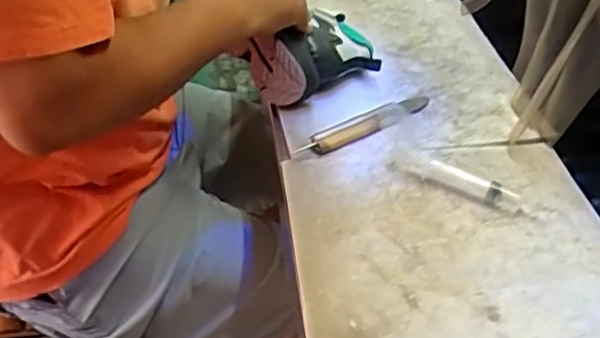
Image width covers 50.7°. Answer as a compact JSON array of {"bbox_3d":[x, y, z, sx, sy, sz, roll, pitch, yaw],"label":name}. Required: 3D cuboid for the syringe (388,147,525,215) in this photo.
[{"bbox_3d":[0.159,0.012,0.640,0.134,0.018,0.024,22,46,23],"label":"syringe"}]

